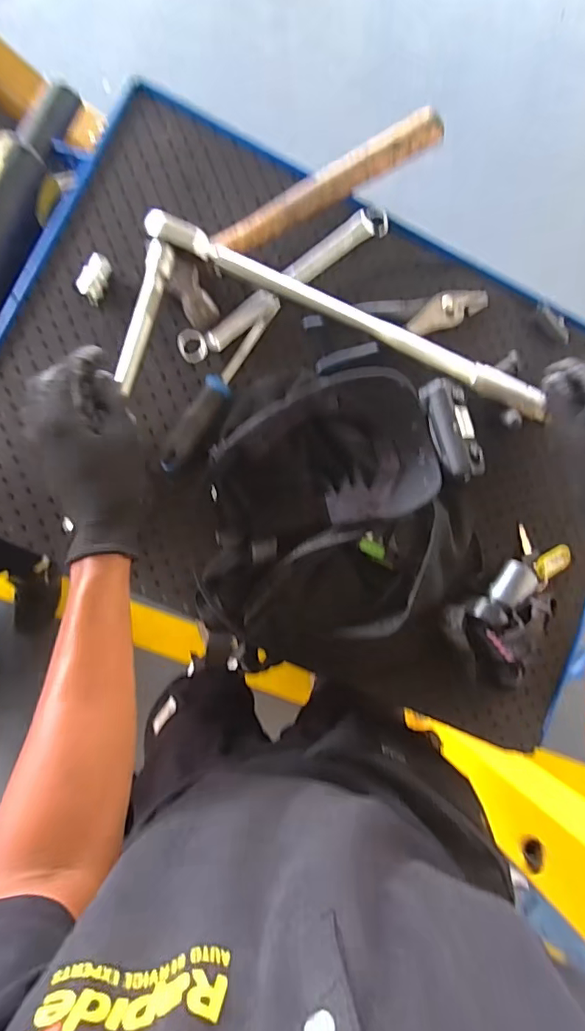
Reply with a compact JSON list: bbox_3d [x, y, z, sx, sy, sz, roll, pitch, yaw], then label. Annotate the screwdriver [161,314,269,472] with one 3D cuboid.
[{"bbox_3d":[-0.074,-0.124,0.512,0.031,0.025,0.185,29,84,-6],"label":"screwdriver"}]

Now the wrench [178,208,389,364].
[{"bbox_3d":[-0.005,-0.241,0.530,0.267,0.026,0.030,-38,93,-8],"label":"wrench"}]

